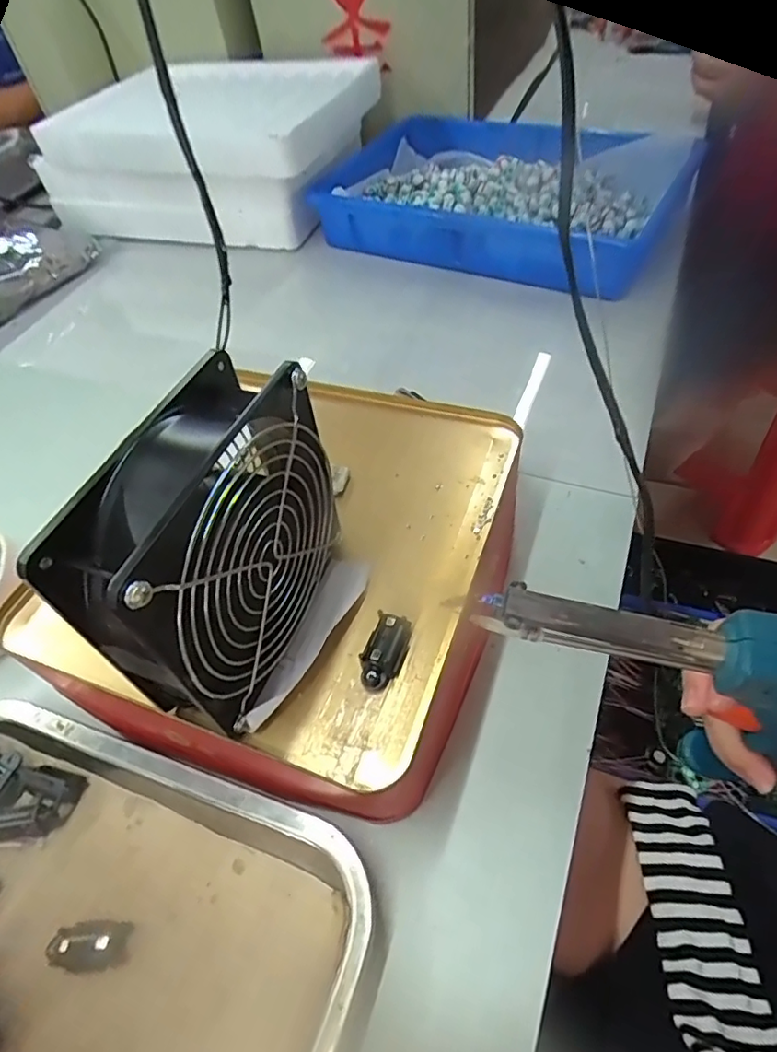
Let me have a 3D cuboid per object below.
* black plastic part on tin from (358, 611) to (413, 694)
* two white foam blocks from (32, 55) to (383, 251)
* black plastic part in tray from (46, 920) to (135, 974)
[{"bbox_3d":[-0.001,0.058,0.263,0.017,0.014,0.036,12,54,16],"label":"black plastic part on tin"},{"bbox_3d":[-0.210,-0.464,0.690,0.350,0.121,0.251,15,55,17],"label":"two white foam blocks"},{"bbox_3d":[-0.135,0.189,0.253,0.032,0.015,0.018,-6,51,0],"label":"black plastic part in tray"}]

